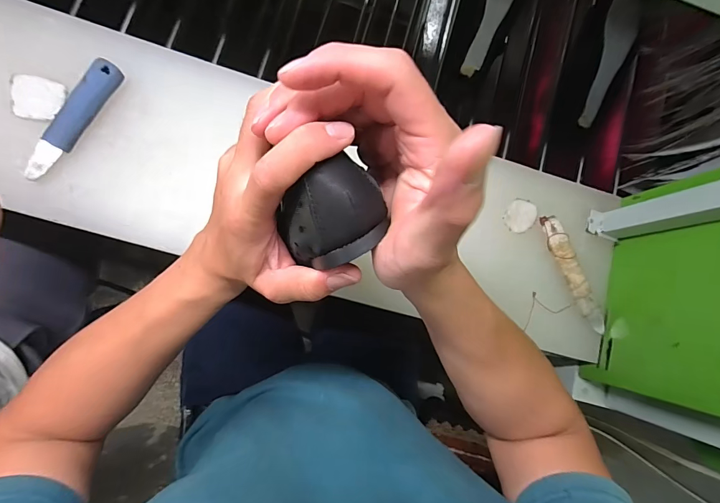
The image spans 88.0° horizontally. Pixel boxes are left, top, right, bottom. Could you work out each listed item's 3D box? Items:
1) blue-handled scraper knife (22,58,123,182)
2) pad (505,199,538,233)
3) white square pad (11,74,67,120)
[{"bbox_3d":[-0.327,-0.151,0.425,0.031,0.015,0.156,30,82,-5],"label":"blue-handled scraper knife"},{"bbox_3d":[0.219,-0.048,0.503,0.050,0.004,0.040,-42,92,-10],"label":"pad"},{"bbox_3d":[-0.373,-0.177,0.430,0.050,0.010,0.050,3,85,-8],"label":"white square pad"}]

